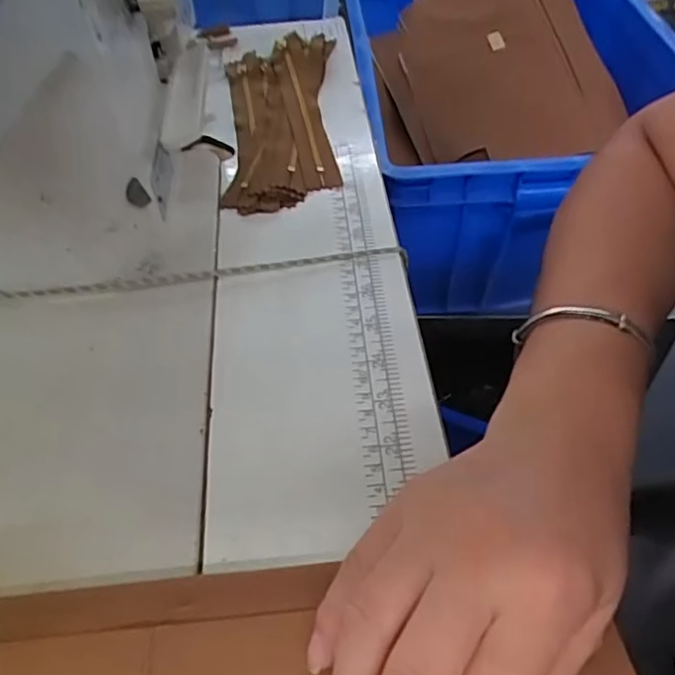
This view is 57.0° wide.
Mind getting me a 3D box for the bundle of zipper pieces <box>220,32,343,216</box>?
[{"bbox_3d":[-0.045,-0.173,0.480,0.083,0.023,0.224,-3,48,0],"label":"bundle of zipper pieces"}]

